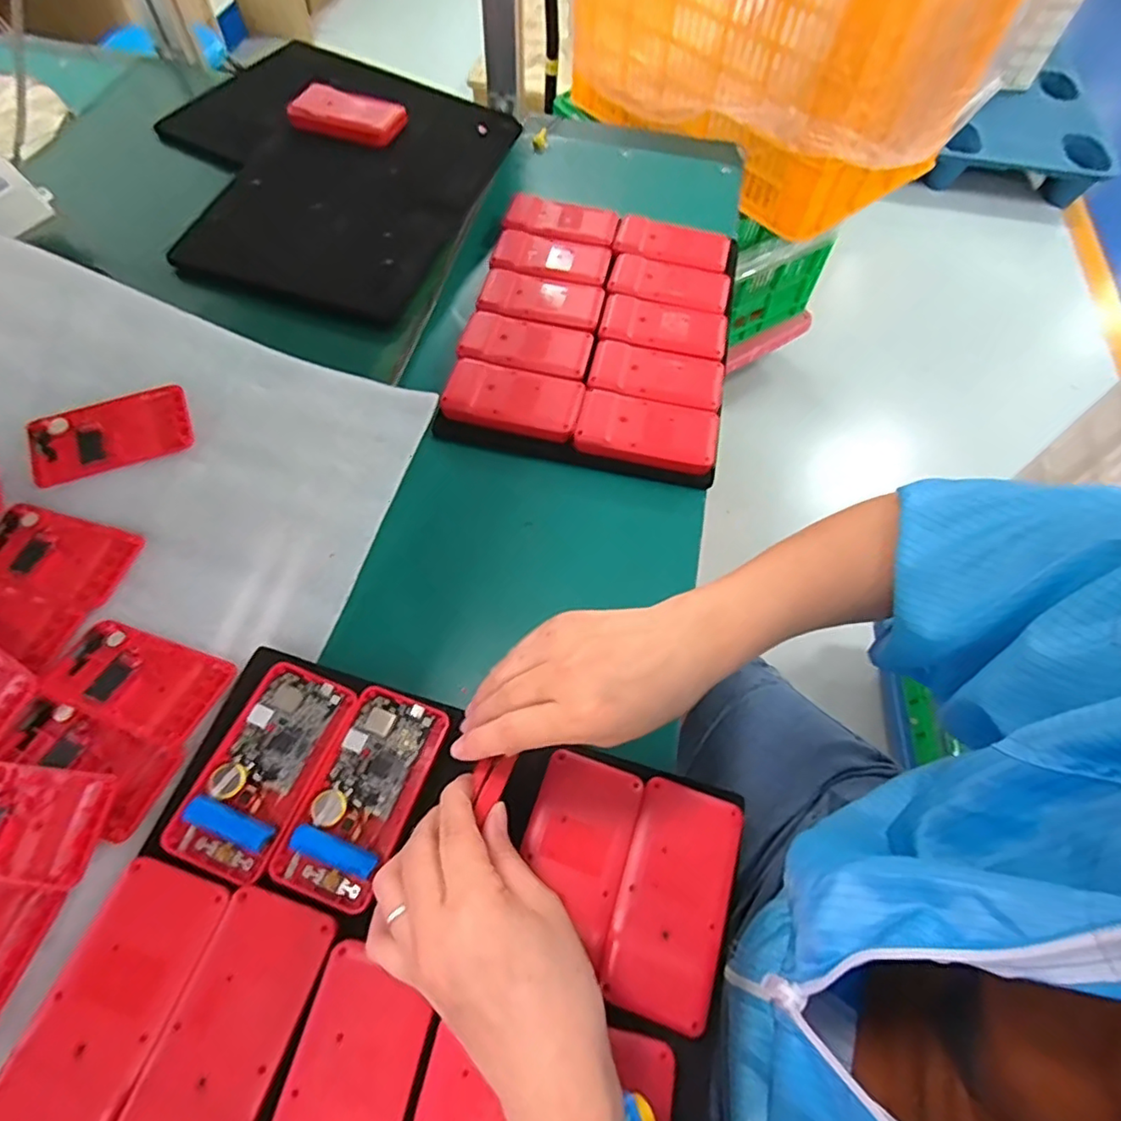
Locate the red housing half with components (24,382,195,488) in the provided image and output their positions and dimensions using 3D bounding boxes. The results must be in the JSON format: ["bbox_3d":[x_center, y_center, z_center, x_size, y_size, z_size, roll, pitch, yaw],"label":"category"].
[{"bbox_3d":[-0.361,-0.100,0.472,0.121,0.004,0.061,-17,76,-7],"label":"red housing half with components"}]

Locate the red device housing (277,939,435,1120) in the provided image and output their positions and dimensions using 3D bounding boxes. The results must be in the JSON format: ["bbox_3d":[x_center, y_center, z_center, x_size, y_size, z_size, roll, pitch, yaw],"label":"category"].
[{"bbox_3d":[-0.106,0.268,0.293,0.060,0.009,0.115,11,61,6],"label":"red device housing"}]

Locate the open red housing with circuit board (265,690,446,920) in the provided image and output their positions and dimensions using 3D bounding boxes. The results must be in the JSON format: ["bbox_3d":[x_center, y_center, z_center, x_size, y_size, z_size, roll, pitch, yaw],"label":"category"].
[{"bbox_3d":[-0.122,0.143,0.367,0.061,0.012,0.121,17,61,9],"label":"open red housing with circuit board"}]

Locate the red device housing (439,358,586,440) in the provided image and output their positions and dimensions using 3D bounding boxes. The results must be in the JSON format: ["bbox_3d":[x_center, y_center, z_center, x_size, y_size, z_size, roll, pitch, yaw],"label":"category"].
[{"bbox_3d":[-0.041,-0.146,0.518,0.116,0.015,0.063,14,61,8],"label":"red device housing"}]

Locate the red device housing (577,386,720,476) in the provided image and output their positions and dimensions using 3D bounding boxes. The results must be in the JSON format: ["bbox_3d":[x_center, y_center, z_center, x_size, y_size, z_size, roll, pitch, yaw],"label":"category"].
[{"bbox_3d":[0.077,-0.114,0.513,0.118,0.017,0.066,11,61,7],"label":"red device housing"}]

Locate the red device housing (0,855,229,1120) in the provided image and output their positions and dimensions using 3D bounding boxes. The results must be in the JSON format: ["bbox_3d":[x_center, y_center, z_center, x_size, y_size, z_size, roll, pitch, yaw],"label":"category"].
[{"bbox_3d":[-0.231,0.228,0.307,0.060,0.015,0.120,15,61,9],"label":"red device housing"}]

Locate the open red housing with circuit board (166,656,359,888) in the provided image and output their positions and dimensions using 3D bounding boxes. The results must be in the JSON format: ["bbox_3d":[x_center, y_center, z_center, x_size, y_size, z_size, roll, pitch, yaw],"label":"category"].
[{"bbox_3d":[-0.183,0.127,0.367,0.064,0.010,0.120,18,62,10],"label":"open red housing with circuit board"}]

